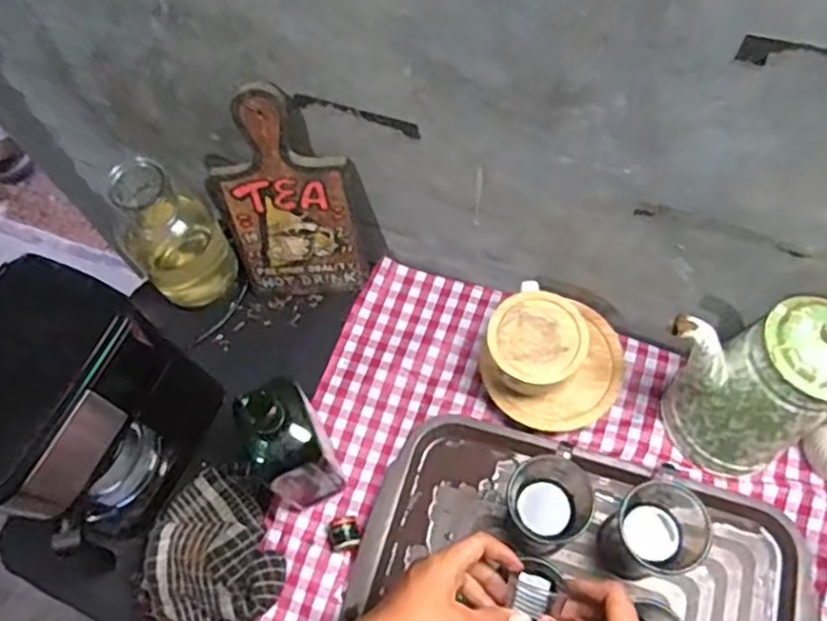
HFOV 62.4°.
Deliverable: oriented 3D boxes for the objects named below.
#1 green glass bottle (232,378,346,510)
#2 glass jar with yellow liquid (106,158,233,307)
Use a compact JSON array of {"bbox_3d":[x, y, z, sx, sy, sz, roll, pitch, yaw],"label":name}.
[{"bbox_3d":[-0.125,0.129,0.659,0.068,0.218,0.079,-22,66,-7],"label":"green glass bottle"},{"bbox_3d":[-0.284,-0.089,0.784,0.093,0.216,0.094,-1,65,3],"label":"glass jar with yellow liquid"}]

